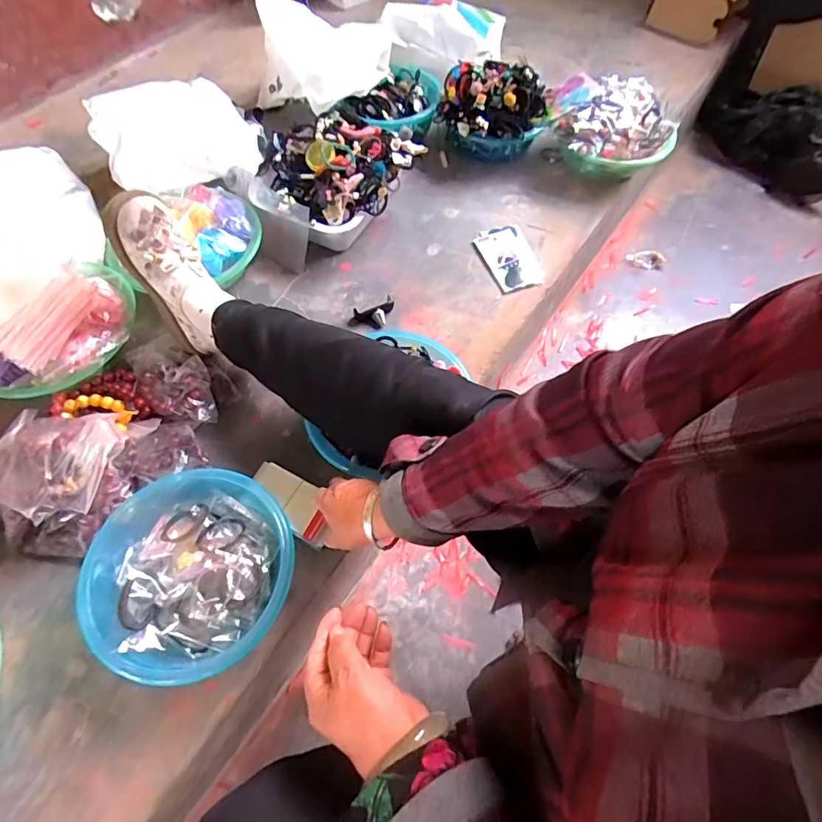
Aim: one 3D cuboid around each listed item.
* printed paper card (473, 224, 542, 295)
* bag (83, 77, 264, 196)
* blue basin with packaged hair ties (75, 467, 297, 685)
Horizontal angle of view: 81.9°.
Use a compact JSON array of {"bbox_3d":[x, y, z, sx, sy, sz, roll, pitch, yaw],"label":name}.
[{"bbox_3d":[0.177,-0.275,0.845,0.093,0.007,0.144,-17,63,-10],"label":"printed paper card"},{"bbox_3d":[-0.437,-0.523,0.886,0.278,0.096,0.269,-17,63,-10],"label":"bag"},{"bbox_3d":[-0.250,0.185,0.551,0.222,0.078,0.217,0,61,-1],"label":"blue basin with packaged hair ties"}]

